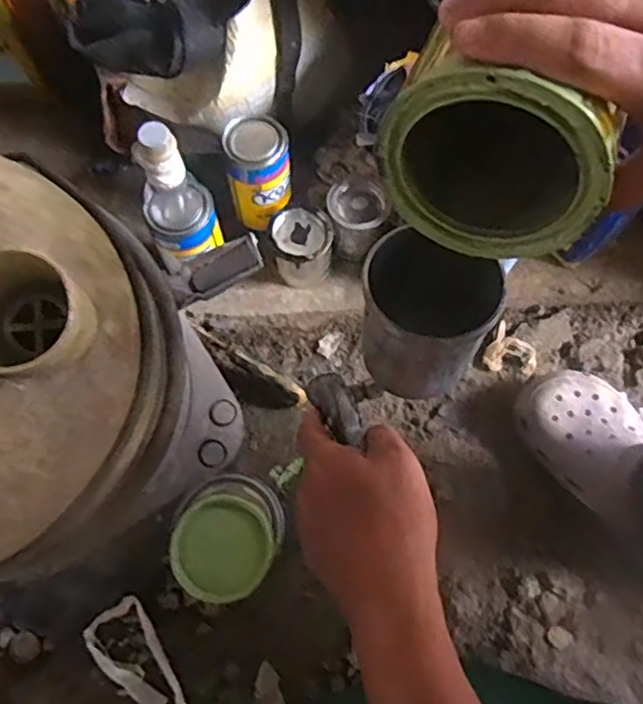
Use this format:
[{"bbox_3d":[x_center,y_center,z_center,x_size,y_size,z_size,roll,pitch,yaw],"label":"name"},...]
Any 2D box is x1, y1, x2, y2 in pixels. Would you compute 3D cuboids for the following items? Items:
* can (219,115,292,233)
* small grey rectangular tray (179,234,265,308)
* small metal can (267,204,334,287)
[{"bbox_3d":[-0.070,-0.204,0.722,0.067,0.117,0.072,0,68,0],"label":"can"},{"bbox_3d":[-0.091,-0.073,0.560,0.082,0.018,0.033,-28,71,-11],"label":"small grey rectangular tray"},{"bbox_3d":[-0.022,-0.122,0.737,0.069,0.080,0.072,0,68,0],"label":"small metal can"}]

